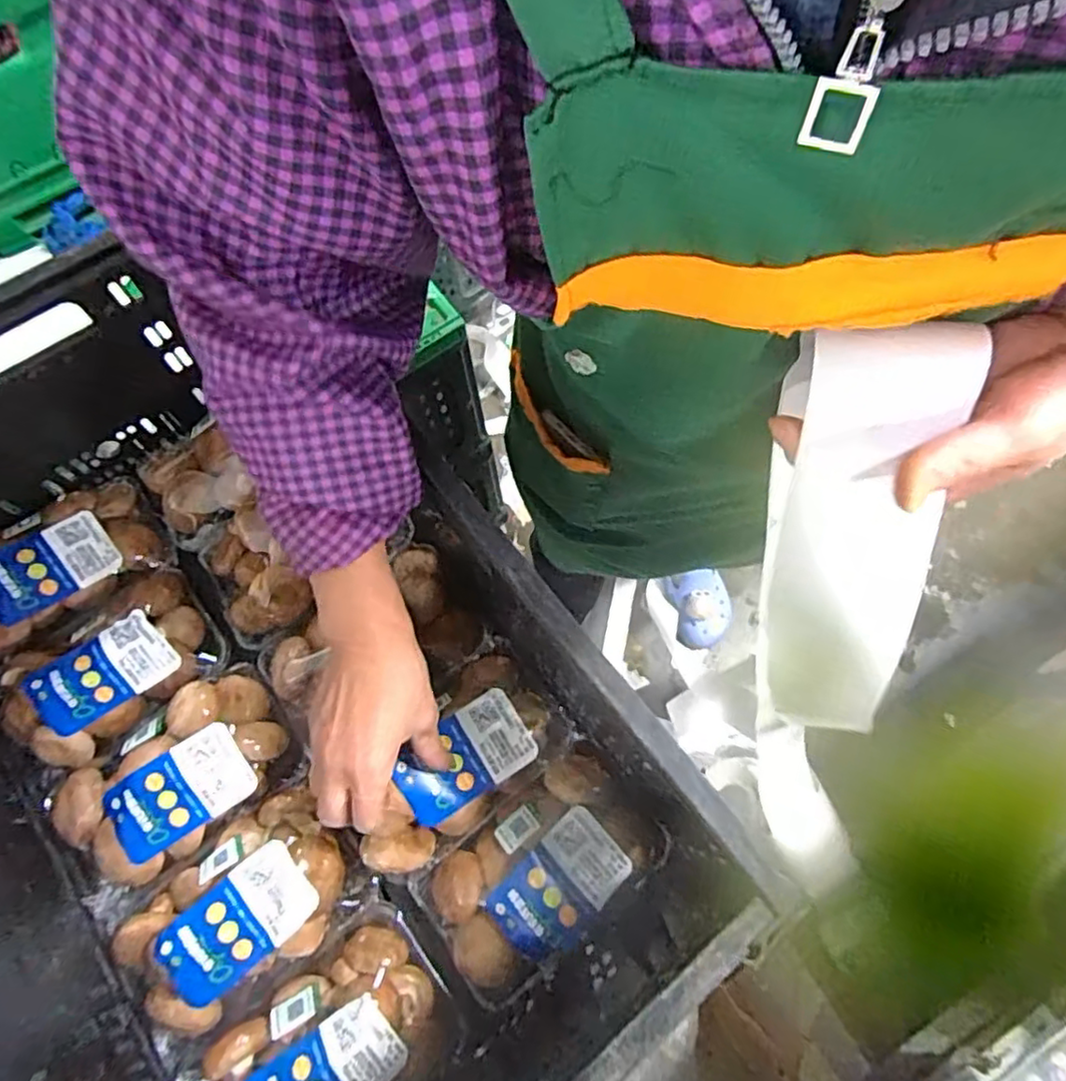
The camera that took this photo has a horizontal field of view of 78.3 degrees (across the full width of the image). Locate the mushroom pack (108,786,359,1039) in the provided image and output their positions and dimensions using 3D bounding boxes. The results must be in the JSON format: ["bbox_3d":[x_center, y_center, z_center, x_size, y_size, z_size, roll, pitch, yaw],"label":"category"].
[{"bbox_3d":[-0.219,0.271,0.477,0.176,0.064,0.110,-35,74,-11],"label":"mushroom pack"}]

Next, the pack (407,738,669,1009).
[{"bbox_3d":[0.004,0.240,0.476,0.171,0.053,0.105,-38,74,-12],"label":"pack"}]

